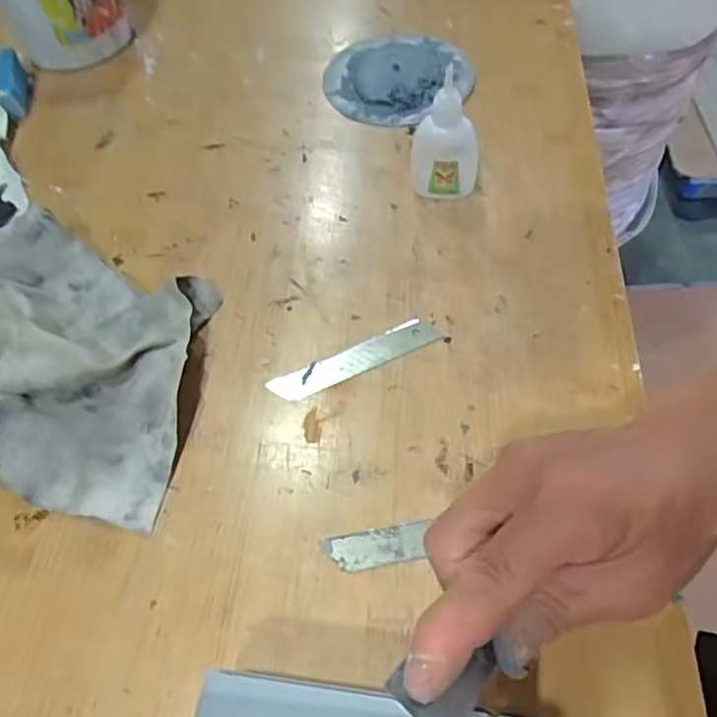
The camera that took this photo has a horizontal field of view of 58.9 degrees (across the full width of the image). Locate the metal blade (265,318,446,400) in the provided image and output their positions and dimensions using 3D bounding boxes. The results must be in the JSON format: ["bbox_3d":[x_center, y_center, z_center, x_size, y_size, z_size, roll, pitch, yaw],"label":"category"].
[{"bbox_3d":[-0.001,0.000,0.365,0.101,0.004,0.018,-22,69,-8],"label":"metal blade"}]

